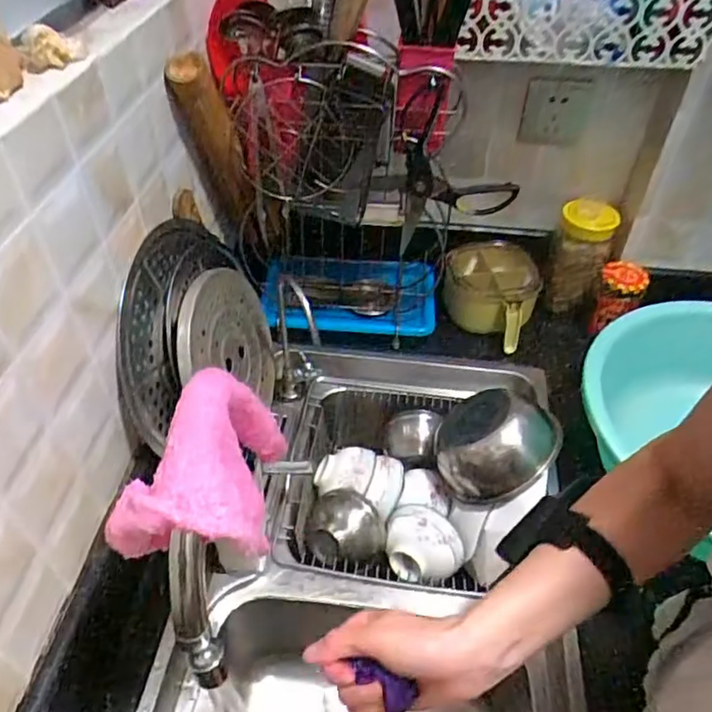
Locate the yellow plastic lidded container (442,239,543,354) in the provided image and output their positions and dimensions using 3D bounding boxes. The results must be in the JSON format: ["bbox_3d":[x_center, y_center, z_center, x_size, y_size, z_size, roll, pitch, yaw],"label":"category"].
[{"bbox_3d":[0.209,-0.101,0.930,0.141,0.091,0.145,16,48,15],"label":"yellow plastic lidded container"}]

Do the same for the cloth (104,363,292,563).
[{"bbox_3d":[-0.107,0.084,0.411,0.095,0.109,0.143,-2,46,-2],"label":"cloth"}]

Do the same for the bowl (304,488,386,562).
[{"bbox_3d":[-0.015,0.216,0.771,0.099,0.052,0.093,0,46,0],"label":"bowl"}]

